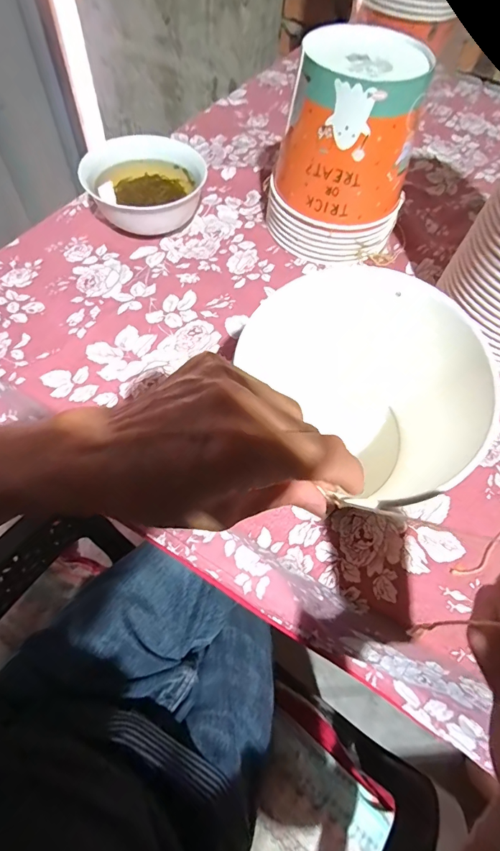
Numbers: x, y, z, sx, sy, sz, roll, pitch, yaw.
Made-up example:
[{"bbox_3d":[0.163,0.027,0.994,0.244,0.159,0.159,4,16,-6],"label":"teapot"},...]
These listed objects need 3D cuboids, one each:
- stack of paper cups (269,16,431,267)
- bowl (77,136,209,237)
[{"bbox_3d":[0.109,-0.307,0.471,0.151,0.182,0.132,29,63,11],"label":"stack of paper cups"},{"bbox_3d":[-0.129,-0.301,0.518,0.150,0.065,0.126,-11,63,-10],"label":"bowl"}]

